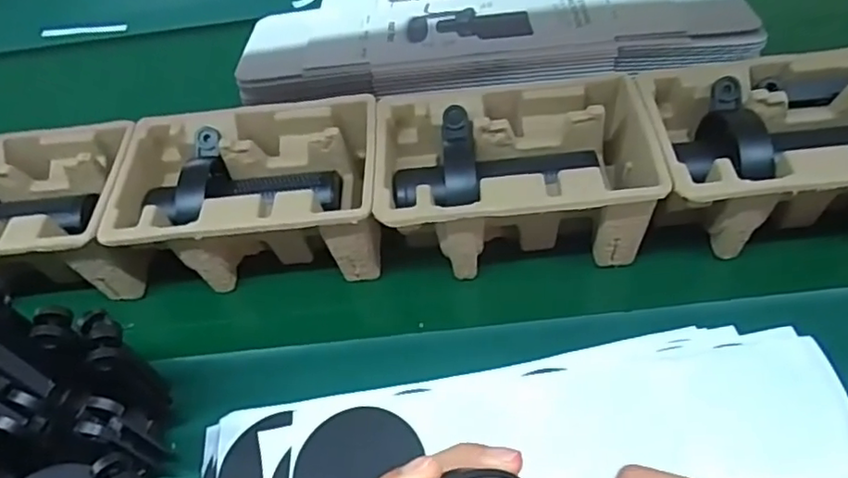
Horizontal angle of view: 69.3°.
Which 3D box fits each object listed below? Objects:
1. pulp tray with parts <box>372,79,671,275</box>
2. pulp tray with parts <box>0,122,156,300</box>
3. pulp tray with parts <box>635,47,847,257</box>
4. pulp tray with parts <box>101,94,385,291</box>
[{"bbox_3d":[0.077,-0.052,0.541,0.228,0.100,0.149,-4,52,3],"label":"pulp tray with parts"},{"bbox_3d":[-0.375,-0.019,0.571,0.227,0.097,0.144,-4,52,3],"label":"pulp tray with parts"},{"bbox_3d":[0.301,-0.070,0.520,0.224,0.099,0.148,-3,52,3],"label":"pulp tray with parts"},{"bbox_3d":[-0.150,-0.037,0.560,0.226,0.096,0.147,-3,52,4],"label":"pulp tray with parts"}]

